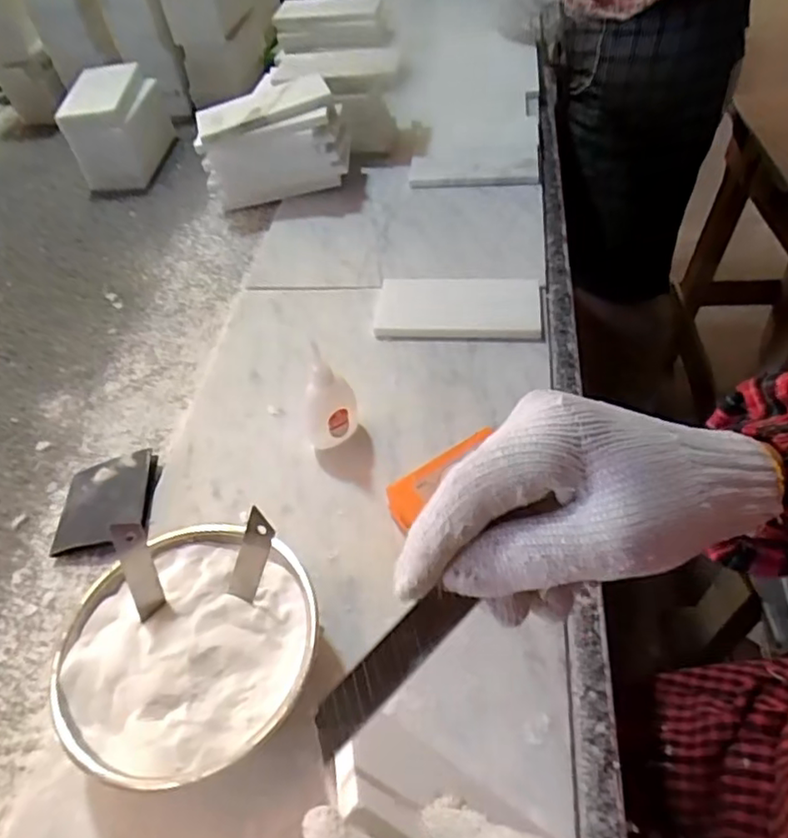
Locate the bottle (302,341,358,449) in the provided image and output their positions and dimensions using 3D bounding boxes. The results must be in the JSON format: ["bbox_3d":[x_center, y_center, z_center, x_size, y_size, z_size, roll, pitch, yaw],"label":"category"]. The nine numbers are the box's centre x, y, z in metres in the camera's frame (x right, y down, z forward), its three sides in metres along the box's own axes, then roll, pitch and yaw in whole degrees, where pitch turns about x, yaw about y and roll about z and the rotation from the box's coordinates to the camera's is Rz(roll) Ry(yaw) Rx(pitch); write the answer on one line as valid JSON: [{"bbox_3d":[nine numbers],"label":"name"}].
[{"bbox_3d":[-0.055,-0.025,0.496,0.045,0.082,0.055,-17,49,-7],"label":"bottle"}]

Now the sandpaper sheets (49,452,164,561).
[{"bbox_3d":[-0.220,0.062,0.493,0.077,0.025,0.082,-8,48,0],"label":"sandpaper sheets"}]

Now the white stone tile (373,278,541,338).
[{"bbox_3d":[0.059,-0.105,0.590,0.147,0.011,0.080,1,49,8],"label":"white stone tile"}]

